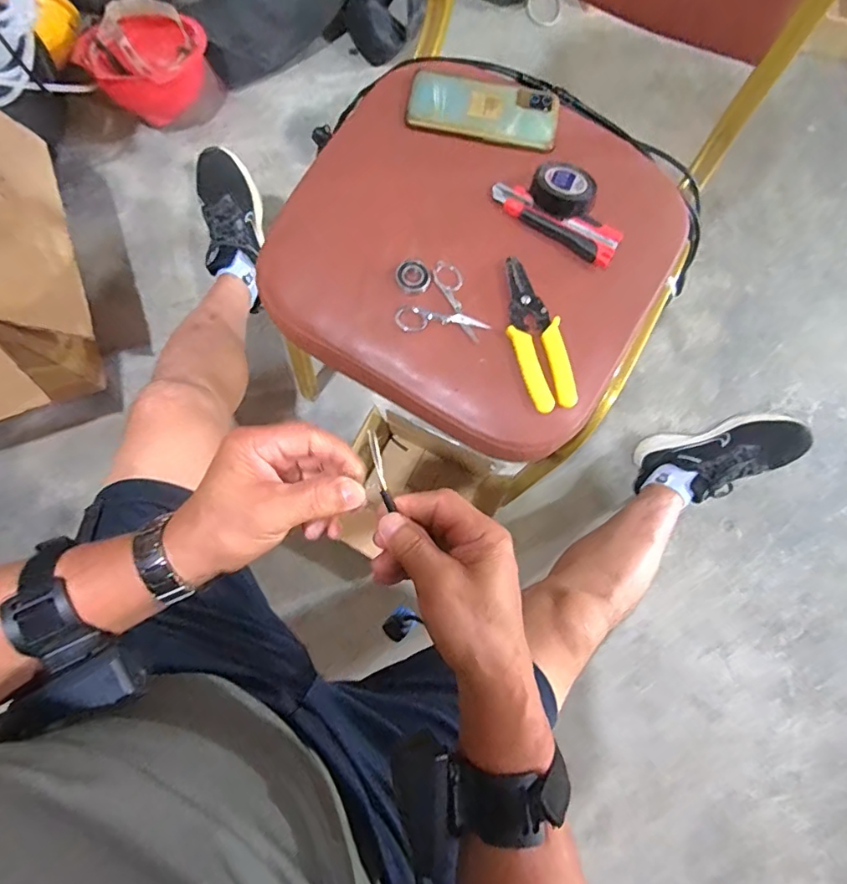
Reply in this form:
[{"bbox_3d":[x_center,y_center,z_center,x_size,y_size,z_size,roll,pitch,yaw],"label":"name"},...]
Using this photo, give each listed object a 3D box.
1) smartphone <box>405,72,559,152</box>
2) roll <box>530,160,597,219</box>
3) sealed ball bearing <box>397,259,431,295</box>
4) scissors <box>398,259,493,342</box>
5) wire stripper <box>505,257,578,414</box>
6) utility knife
[{"bbox_3d":[0.064,-0.363,0.563,0.162,0.005,0.075,7,78,0],"label":"smartphone"},{"bbox_3d":[0.146,-0.261,0.534,0.063,0.021,0.054,36,80,6],"label":"roll"},{"bbox_3d":[-0.009,-0.164,0.513,0.033,0.007,0.033,-24,80,-6],"label":"sealed ball bearing"},{"bbox_3d":[0.026,-0.130,0.508,0.079,0.009,0.084,0,78,-2],"label":"scissors"},{"bbox_3d":[0.108,-0.107,0.508,0.048,0.008,0.158,-16,79,-5],"label":"wire stripper"},{"bbox_3d":[0.135,-0.230,0.531,0.141,0.012,0.040,34,79,5],"label":"utility knife"}]

